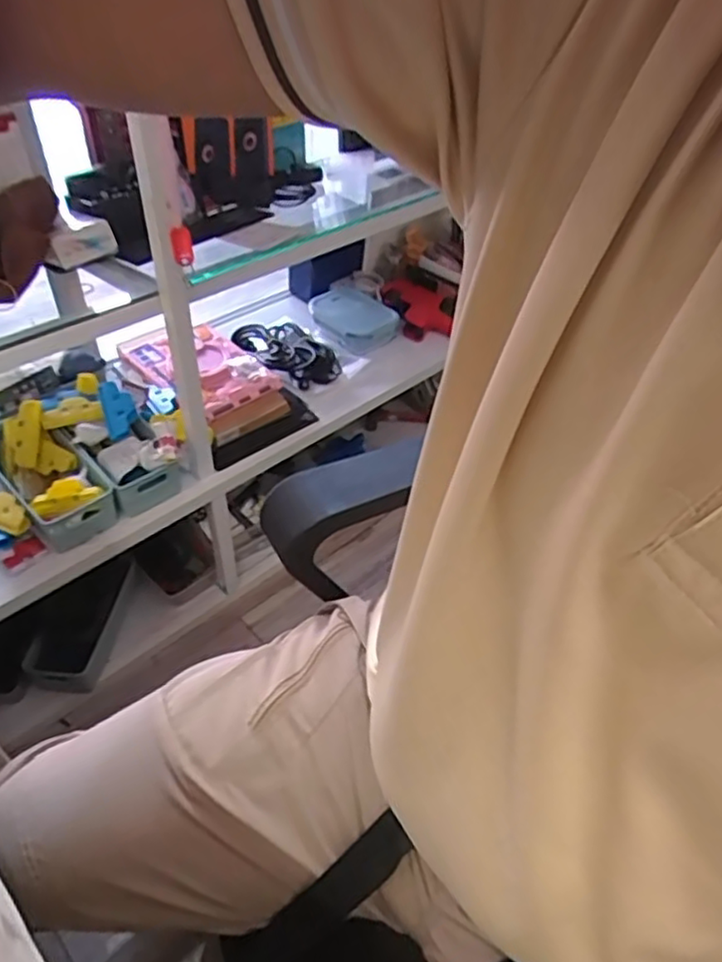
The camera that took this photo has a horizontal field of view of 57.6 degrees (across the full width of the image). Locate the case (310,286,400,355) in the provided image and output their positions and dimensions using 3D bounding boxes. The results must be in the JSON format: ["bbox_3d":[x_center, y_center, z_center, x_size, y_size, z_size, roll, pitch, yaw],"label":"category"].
[{"bbox_3d":[-0.013,-0.326,1.324,0.140,0.039,0.171,-27,53,-28],"label":"case"}]

